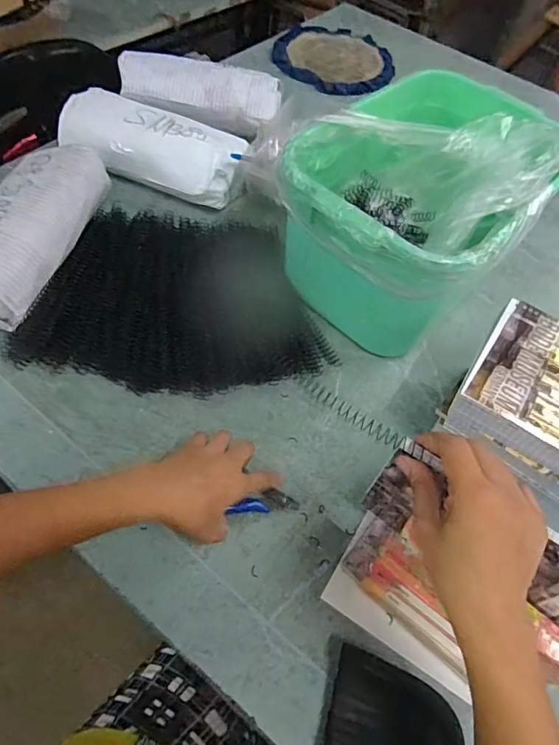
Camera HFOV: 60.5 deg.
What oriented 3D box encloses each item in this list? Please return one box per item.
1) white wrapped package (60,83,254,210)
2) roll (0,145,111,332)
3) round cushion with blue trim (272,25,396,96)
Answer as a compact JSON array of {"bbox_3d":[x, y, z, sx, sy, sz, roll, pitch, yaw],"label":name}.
[{"bbox_3d":[-0.193,-0.332,0.715,0.296,0.082,0.088,23,58,8],"label":"white wrapped package"},{"bbox_3d":[-0.311,-0.177,0.606,0.111,0.085,0.270,17,58,4],"label":"roll"},{"bbox_3d":[0.120,-0.660,1.009,0.253,0.039,0.268,3,58,-5],"label":"round cushion with blue trim"}]

